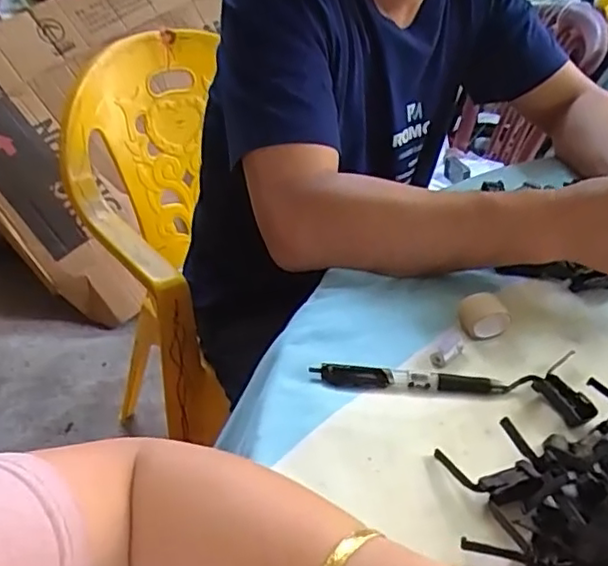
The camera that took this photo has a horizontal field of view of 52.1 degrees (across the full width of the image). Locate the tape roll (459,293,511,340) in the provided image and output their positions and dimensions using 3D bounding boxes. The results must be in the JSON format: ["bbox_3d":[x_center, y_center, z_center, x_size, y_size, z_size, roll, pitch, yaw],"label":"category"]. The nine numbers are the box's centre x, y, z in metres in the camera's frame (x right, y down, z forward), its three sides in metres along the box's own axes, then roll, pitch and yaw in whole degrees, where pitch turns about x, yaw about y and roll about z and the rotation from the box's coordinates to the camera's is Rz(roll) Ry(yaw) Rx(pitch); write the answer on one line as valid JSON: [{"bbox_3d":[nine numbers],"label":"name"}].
[{"bbox_3d":[0.145,0.027,0.502,0.035,0.027,0.035,1,36,-4],"label":"tape roll"}]

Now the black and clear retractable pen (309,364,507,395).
[{"bbox_3d":[0.075,0.071,0.451,0.136,0.010,0.017,5,36,2],"label":"black and clear retractable pen"}]

